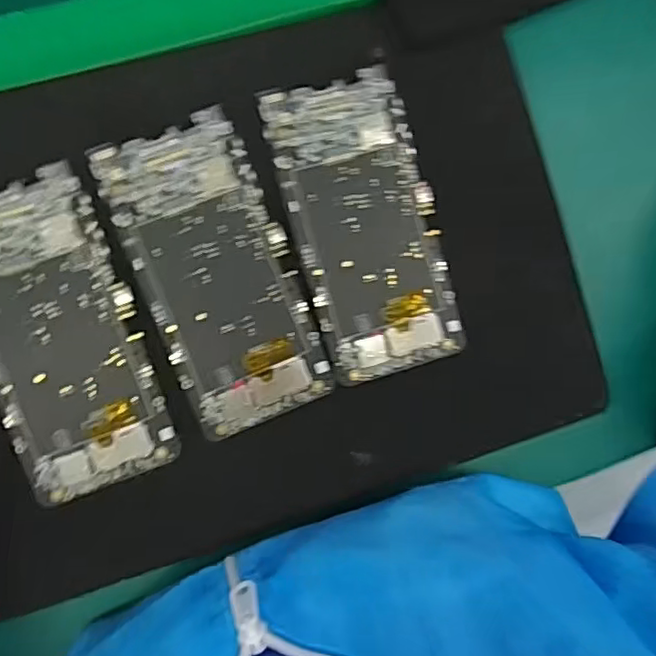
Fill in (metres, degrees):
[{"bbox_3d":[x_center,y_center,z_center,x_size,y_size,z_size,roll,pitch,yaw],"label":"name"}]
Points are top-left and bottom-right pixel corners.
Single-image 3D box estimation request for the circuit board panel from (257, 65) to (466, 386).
[{"bbox_3d":[0.021,-0.053,0.328,0.074,0.004,0.153,-17,93,-9],"label":"circuit board panel"}]

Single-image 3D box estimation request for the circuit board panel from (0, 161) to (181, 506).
[{"bbox_3d":[-0.132,0.004,0.306,0.071,0.004,0.155,-21,95,-9],"label":"circuit board panel"}]

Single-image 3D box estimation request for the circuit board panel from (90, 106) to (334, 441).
[{"bbox_3d":[-0.055,-0.026,0.313,0.072,0.009,0.153,-23,91,-7],"label":"circuit board panel"}]

